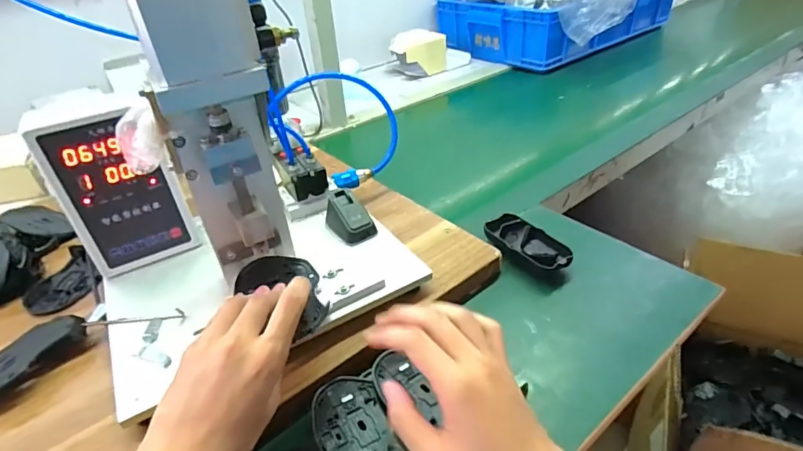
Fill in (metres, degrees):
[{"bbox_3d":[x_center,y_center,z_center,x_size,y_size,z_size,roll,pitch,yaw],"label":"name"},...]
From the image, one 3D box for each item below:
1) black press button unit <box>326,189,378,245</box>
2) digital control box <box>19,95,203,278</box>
[{"bbox_3d":[-0.064,-0.010,0.546,0.038,0.039,0.062,-30,43,-31],"label":"black press button unit"},{"bbox_3d":[-0.293,-0.040,0.489,0.105,0.185,0.045,-14,37,-13],"label":"digital control box"}]

